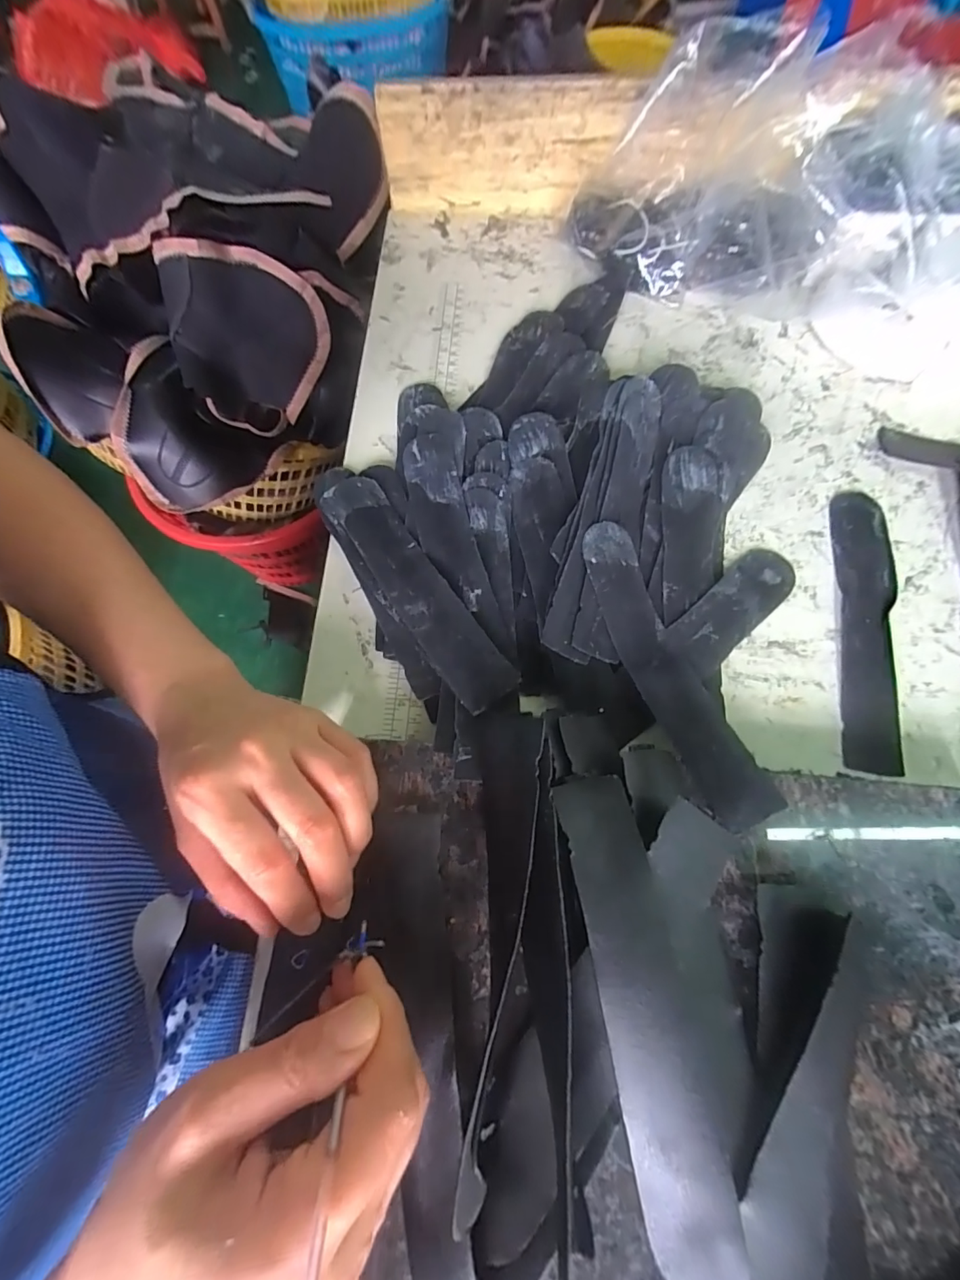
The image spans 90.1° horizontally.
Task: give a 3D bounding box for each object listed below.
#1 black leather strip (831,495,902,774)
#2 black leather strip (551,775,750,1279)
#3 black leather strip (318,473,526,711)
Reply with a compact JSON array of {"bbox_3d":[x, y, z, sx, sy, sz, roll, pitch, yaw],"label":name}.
[{"bbox_3d":[0.240,-0.011,0.296,0.037,0.004,0.180,8,73,6],"label":"black leather strip"},{"bbox_3d":[0.068,0.154,0.200,0.034,0.018,0.185,-10,71,-2],"label":"black leather strip"},{"bbox_3d":[-0.042,-0.037,0.298,0.038,0.007,0.182,-35,68,-9],"label":"black leather strip"}]

